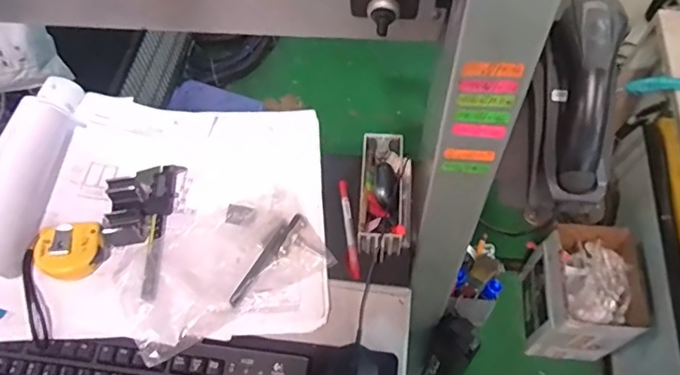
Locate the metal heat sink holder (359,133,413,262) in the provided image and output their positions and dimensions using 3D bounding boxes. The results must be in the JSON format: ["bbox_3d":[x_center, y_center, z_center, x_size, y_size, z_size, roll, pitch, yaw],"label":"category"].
[{"bbox_3d":[0.057,0.006,0.645,0.064,0.045,0.164,3,61,4],"label":"metal heat sink holder"}]

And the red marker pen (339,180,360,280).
[{"bbox_3d":[0.010,0.052,0.652,0.014,0.013,0.135,-6,61,-1],"label":"red marker pen"}]

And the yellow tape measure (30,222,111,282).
[{"bbox_3d":[-0.314,0.076,0.600,0.072,0.032,0.060,-2,61,1],"label":"yellow tape measure"}]

